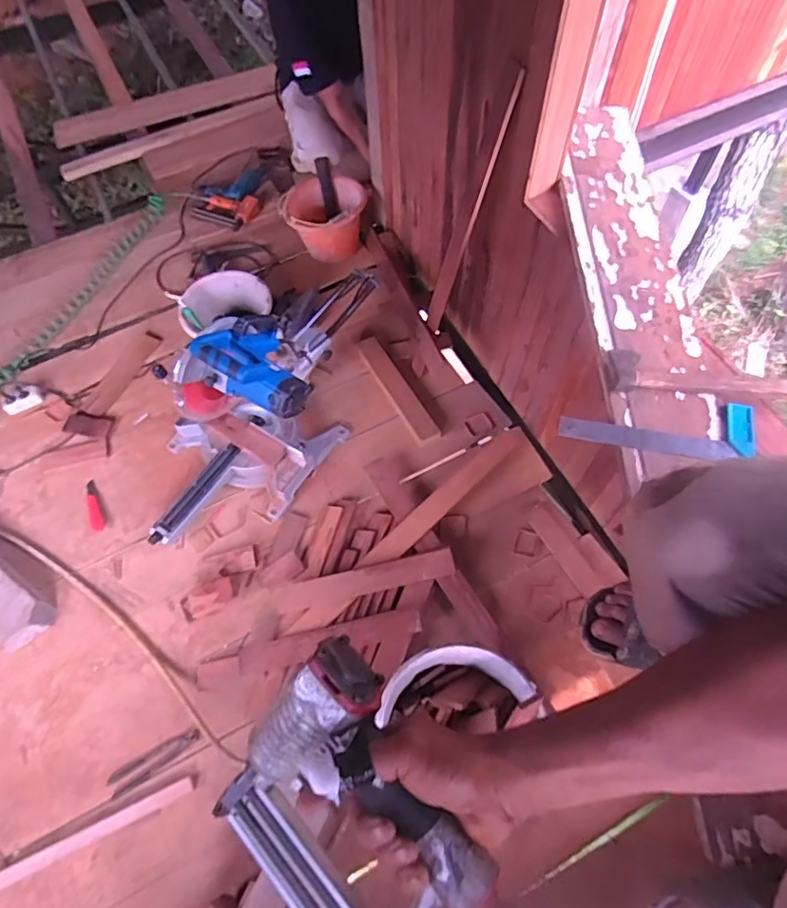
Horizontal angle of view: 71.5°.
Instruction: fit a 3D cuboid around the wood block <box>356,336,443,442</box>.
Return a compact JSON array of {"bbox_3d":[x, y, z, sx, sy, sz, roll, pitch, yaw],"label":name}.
[{"bbox_3d":[0.011,-0.217,1.773,0.096,0.046,0.434,-31,68,-13],"label":"wood block"}]

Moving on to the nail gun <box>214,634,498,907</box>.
[{"bbox_3d":[-0.021,0.275,0.389,0.228,0.069,0.167,43,106,15],"label":"nail gun"}]

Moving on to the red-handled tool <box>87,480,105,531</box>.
[{"bbox_3d":[-0.886,0.152,1.617,0.037,0.011,0.161,-20,64,-8],"label":"red-handled tool"}]

